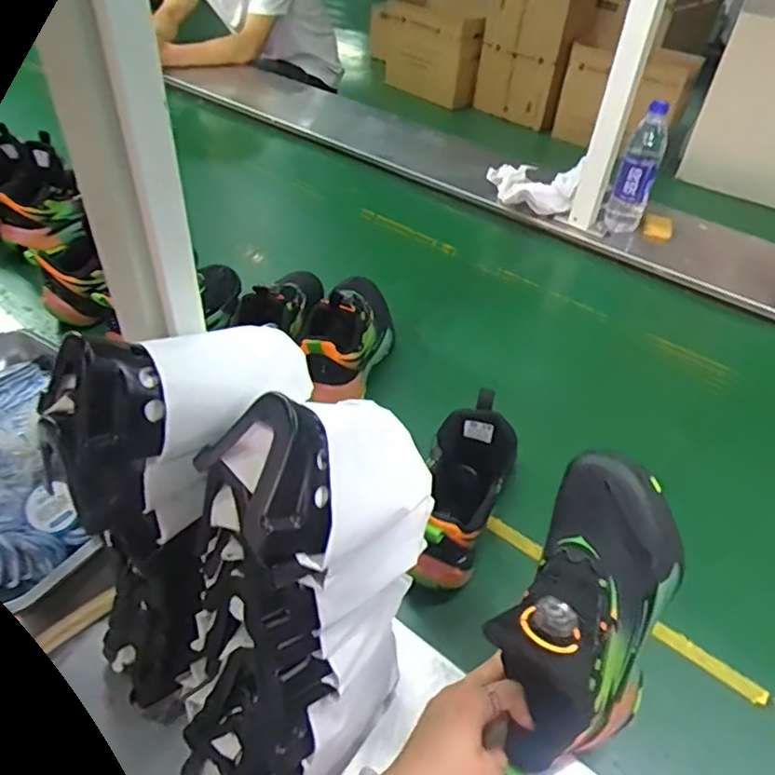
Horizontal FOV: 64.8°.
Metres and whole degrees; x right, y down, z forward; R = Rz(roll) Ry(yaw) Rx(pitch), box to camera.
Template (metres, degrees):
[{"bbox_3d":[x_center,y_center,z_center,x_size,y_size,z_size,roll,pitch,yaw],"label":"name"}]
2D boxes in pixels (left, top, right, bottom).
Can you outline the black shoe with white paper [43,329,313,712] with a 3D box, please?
[{"bbox_3d":[-0.166,0.107,0.398,0.081,0.292,0.081,-22,49,-27],"label":"black shoe with white paper"}]

